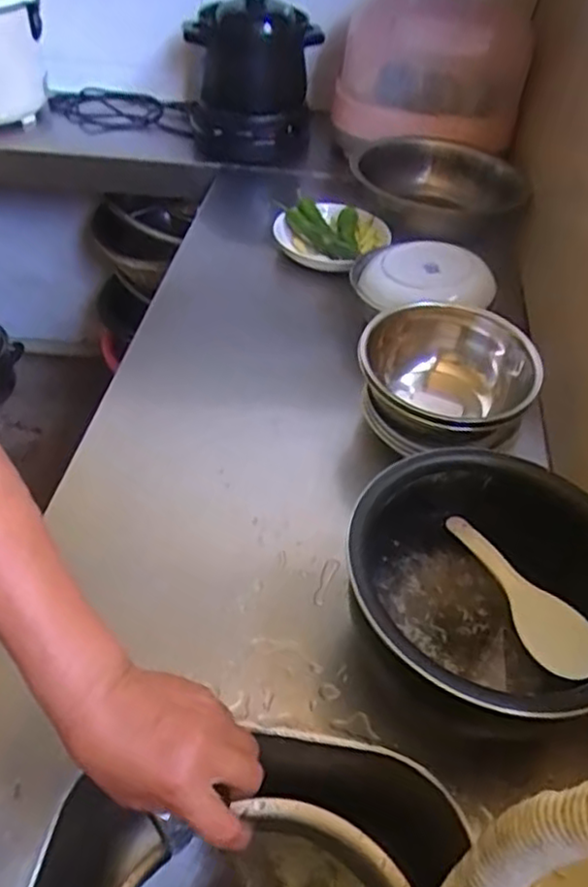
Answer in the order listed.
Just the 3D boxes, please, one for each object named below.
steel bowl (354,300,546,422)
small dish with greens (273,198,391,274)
[{"bbox_3d":[0.165,-0.061,0.761,0.191,0.112,0.188,2,46,-2],"label":"steel bowl"},{"bbox_3d":[0.054,-0.324,1.055,0.191,0.043,0.136,36,53,27],"label":"small dish with greens"}]

